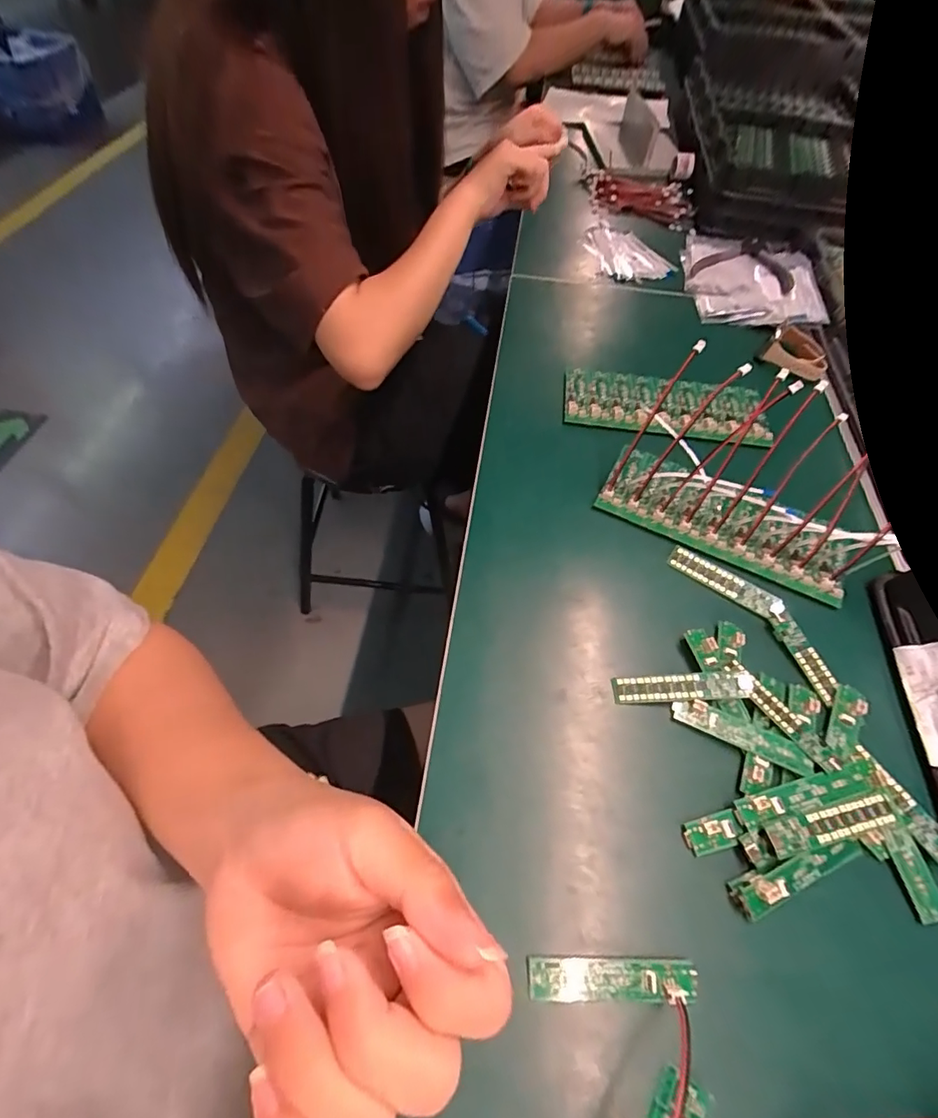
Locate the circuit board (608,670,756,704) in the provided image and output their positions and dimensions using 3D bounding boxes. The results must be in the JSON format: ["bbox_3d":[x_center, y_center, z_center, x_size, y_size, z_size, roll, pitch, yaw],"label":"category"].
[{"bbox_3d":[0.143,0.086,0.332,0.090,0.006,0.018,-5,67,8],"label":"circuit board"}]

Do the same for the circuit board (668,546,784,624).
[{"bbox_3d":[0.195,0.017,0.377,0.084,0.007,0.017,33,62,19],"label":"circuit board"}]

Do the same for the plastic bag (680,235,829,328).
[{"bbox_3d":[0.350,-0.358,0.623,0.151,0.020,0.218,13,58,4],"label":"plastic bag"}]

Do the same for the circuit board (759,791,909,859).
[{"bbox_3d":[0.211,0.153,0.286,0.085,0.007,0.018,-11,57,-7],"label":"circuit board"}]

